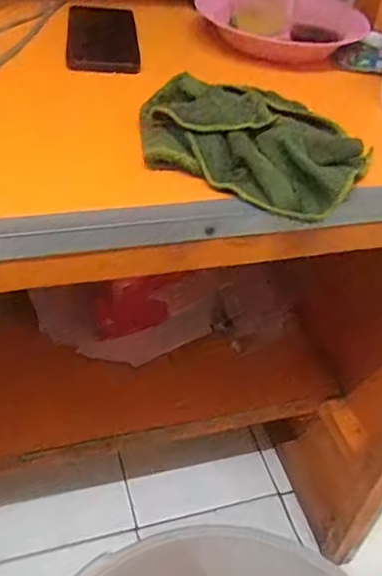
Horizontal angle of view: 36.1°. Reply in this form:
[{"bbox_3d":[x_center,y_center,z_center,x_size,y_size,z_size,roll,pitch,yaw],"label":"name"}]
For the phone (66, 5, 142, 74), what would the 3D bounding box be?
[{"bbox_3d":[-0.102,-0.293,0.683,0.080,0.008,0.159,0,48,-9],"label":"phone"}]

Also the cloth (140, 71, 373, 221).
[{"bbox_3d":[0.051,-0.132,0.504,0.194,0.035,0.134,22,44,15],"label":"cloth"}]

